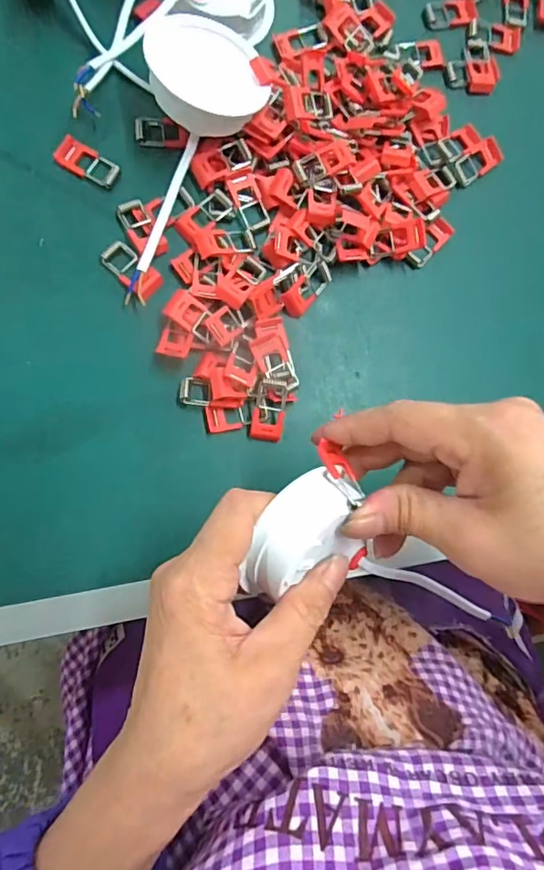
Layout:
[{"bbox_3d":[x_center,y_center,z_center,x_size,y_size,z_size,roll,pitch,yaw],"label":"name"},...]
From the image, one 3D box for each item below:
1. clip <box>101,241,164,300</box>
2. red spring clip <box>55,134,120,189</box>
[{"bbox_3d":[-0.083,-0.098,0.305,0.037,0.009,0.019,42,80,-2],"label":"clip"},{"bbox_3d":[-0.111,-0.164,0.313,0.039,0.004,0.019,26,81,-5],"label":"red spring clip"}]

